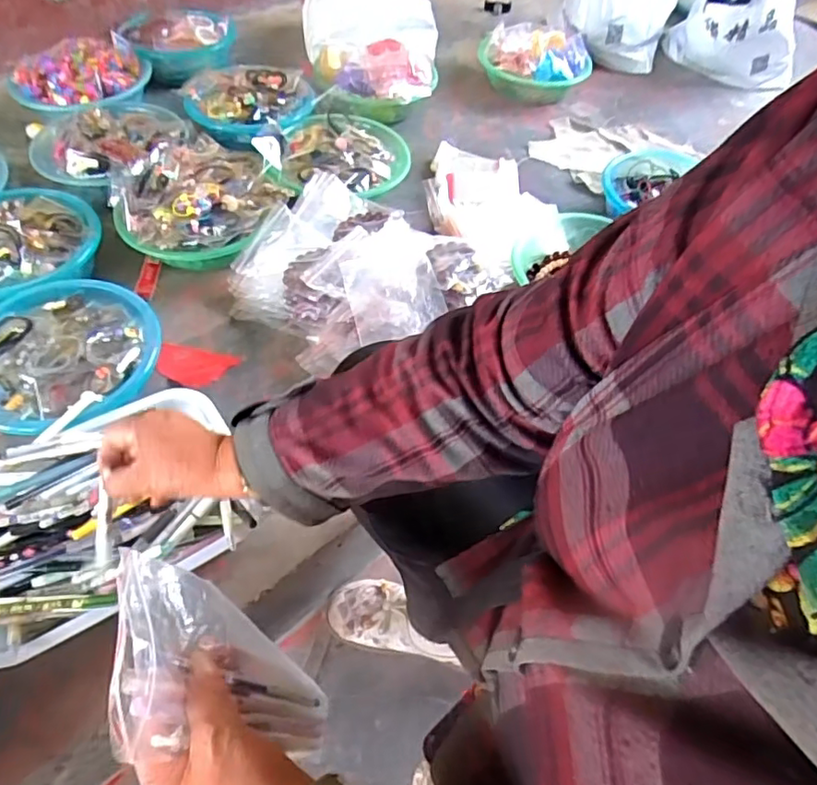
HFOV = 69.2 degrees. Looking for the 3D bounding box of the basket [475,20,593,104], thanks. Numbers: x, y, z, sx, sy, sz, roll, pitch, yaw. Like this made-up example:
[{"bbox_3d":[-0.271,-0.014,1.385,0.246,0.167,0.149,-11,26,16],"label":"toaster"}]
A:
[{"bbox_3d":[0.257,-0.715,1.262,0.190,0.099,0.225,-33,62,-25],"label":"basket"}]

